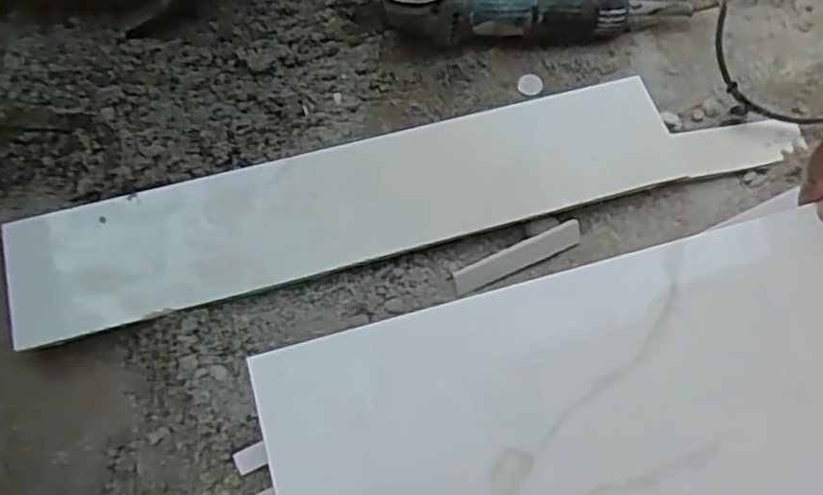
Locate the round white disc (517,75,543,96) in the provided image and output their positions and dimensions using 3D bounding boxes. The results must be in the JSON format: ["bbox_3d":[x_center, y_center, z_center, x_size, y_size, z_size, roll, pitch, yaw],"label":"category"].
[{"bbox_3d":[0.122,-0.167,0.742,0.025,0.004,0.026,1,67,-3],"label":"round white disc"}]

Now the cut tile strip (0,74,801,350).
[{"bbox_3d":[0.002,-0.062,0.655,0.684,0.016,0.129,-15,68,-10],"label":"cut tile strip"}]

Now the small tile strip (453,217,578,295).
[{"bbox_3d":[0.095,0.005,0.646,0.124,0.010,0.022,-23,70,-12],"label":"small tile strip"}]

